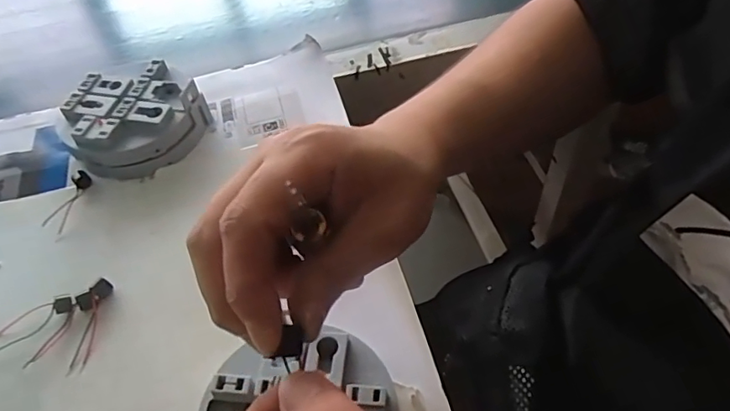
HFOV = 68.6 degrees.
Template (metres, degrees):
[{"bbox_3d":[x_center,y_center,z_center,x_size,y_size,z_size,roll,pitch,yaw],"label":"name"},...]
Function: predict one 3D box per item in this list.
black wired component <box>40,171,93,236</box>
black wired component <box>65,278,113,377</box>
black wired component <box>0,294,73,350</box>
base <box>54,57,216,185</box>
[{"bbox_3d":[-0.217,-0.004,0.392,0.015,0.009,0.051,5,51,9],"label":"black wired component"},{"bbox_3d":[-0.169,0.073,0.330,0.012,0.010,0.059,-1,51,5],"label":"black wired component"},{"bbox_3d":[-0.210,0.072,0.331,0.058,0.008,0.020,-25,53,-15],"label":"black wired component"},{"bbox_3d":[-0.184,-0.067,0.421,0.088,0.041,0.094,-3,51,3],"label":"base"}]

